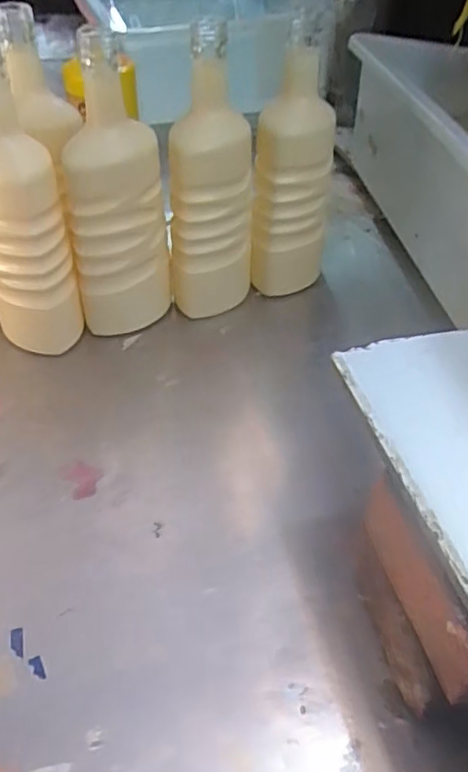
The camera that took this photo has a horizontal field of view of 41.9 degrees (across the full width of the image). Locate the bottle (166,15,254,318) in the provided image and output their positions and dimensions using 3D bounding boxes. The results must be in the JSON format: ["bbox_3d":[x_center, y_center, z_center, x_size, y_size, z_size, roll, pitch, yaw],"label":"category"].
[{"bbox_3d":[-0.021,-0.174,0.569,0.076,0.245,0.063,3,43,1],"label":"bottle"}]

